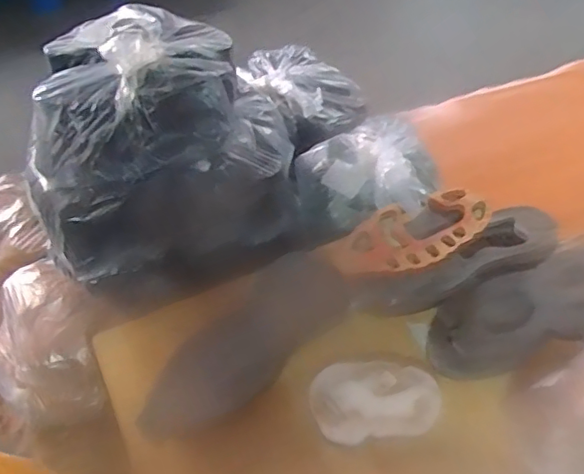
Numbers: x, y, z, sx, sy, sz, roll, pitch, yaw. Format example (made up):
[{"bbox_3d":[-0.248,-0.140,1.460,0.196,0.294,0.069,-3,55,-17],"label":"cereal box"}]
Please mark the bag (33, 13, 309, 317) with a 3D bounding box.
[{"bbox_3d":[-0.178,-0.099,0.842,0.362,0.384,0.223,-16,51,-13],"label":"bag"}]

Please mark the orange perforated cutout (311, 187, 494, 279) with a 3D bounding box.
[{"bbox_3d":[0.158,0.004,0.768,0.224,0.040,0.100,-16,51,-14],"label":"orange perforated cutout"}]

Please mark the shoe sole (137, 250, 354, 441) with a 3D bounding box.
[{"bbox_3d":[-0.062,0.146,0.765,0.311,0.021,0.114,-39,59,-13],"label":"shoe sole"}]

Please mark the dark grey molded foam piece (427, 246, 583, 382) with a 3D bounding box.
[{"bbox_3d":[0.301,0.102,0.746,0.266,0.047,0.112,-26,52,0],"label":"dark grey molded foam piece"}]

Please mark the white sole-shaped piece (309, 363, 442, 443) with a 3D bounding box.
[{"bbox_3d":[0.103,0.204,0.722,0.153,0.021,0.093,-3,49,-3],"label":"white sole-shaped piece"}]

